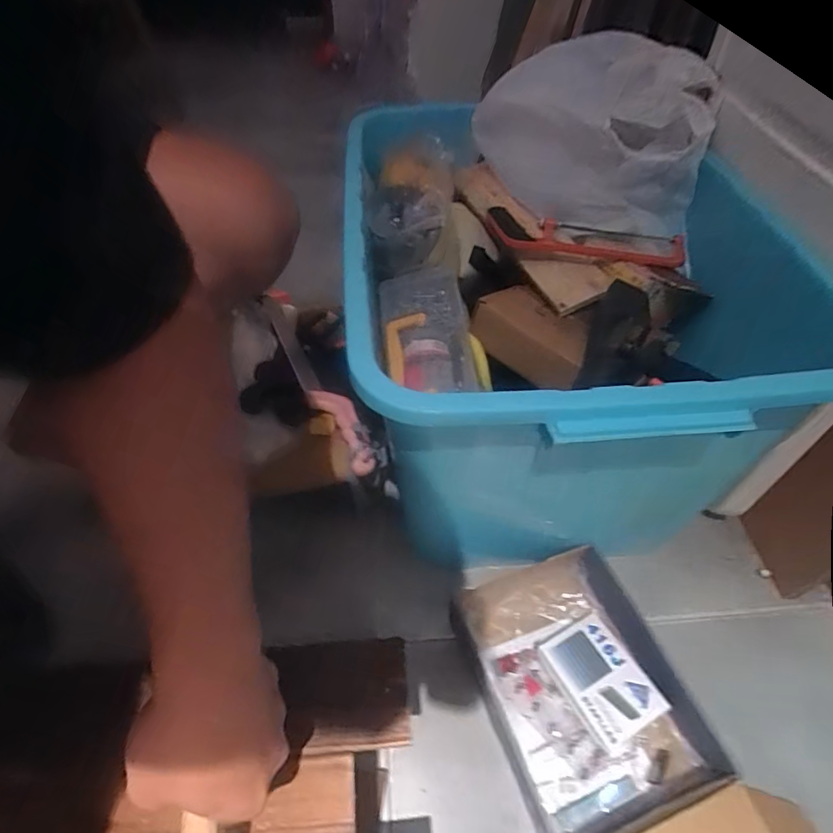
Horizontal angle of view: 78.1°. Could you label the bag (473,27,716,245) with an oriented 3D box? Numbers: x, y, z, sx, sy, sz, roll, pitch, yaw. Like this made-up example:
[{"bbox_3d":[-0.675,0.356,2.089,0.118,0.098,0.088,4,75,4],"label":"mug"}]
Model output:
[{"bbox_3d":[0.229,-0.354,0.637,0.199,0.169,0.255,-34,57,-25],"label":"bag"}]

